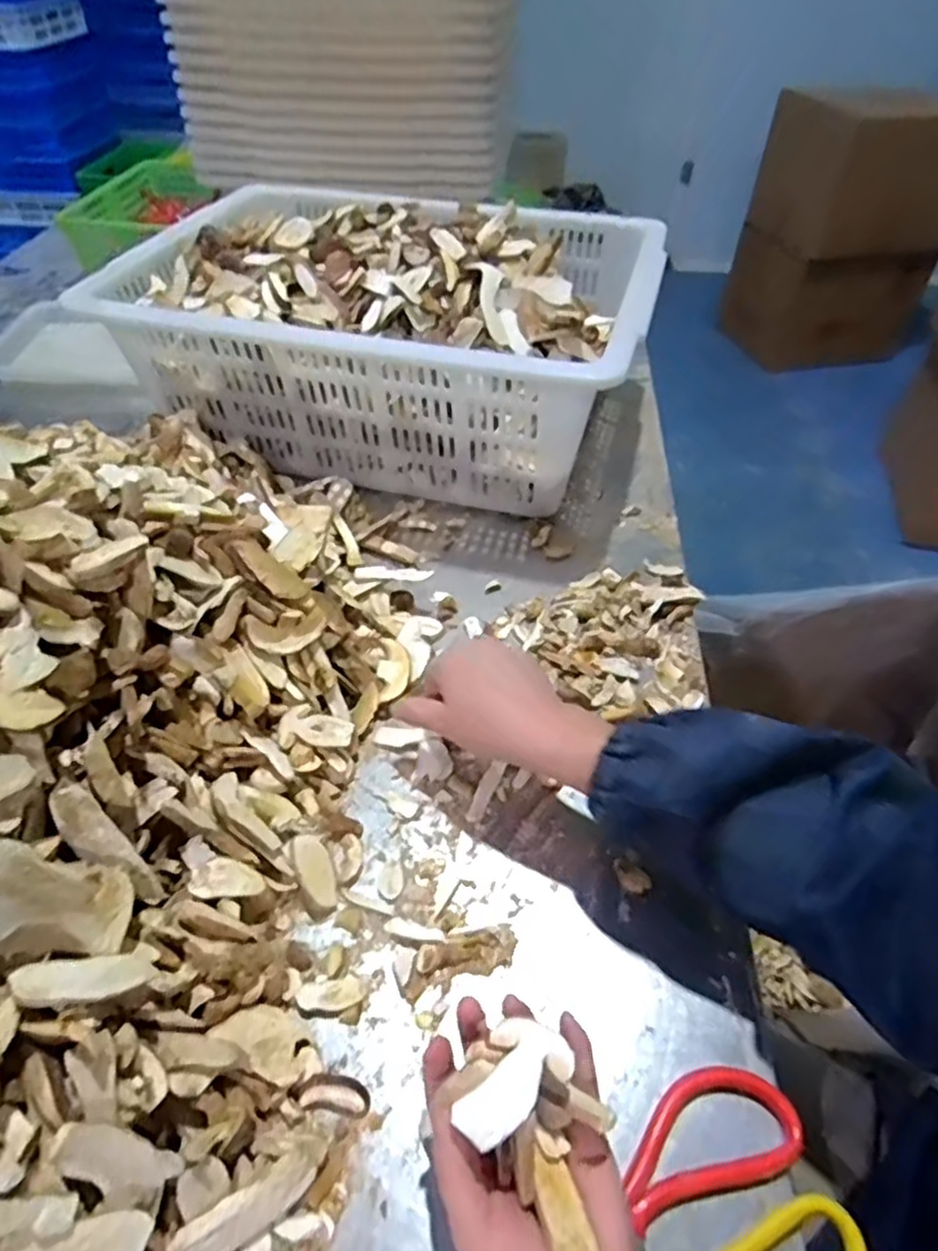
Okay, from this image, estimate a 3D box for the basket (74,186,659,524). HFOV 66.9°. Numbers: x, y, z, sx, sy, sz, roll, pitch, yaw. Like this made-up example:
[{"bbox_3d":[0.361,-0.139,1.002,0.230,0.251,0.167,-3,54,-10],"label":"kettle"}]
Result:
[{"bbox_3d":[-0.062,-0.339,0.816,0.493,0.207,0.412,14,47,10],"label":"basket"}]

